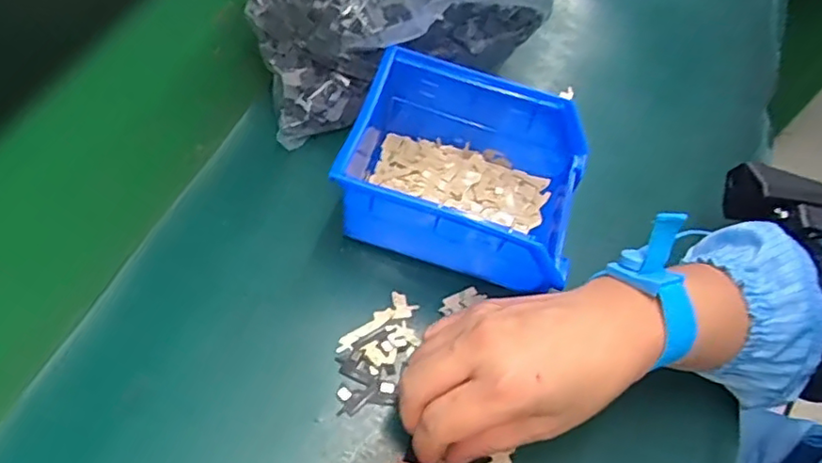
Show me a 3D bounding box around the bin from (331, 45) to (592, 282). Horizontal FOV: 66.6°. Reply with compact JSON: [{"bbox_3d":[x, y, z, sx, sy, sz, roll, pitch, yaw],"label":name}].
[{"bbox_3d":[0.029,-0.031,0.377,0.145,0.076,0.104,17,56,4],"label":"bin"}]

